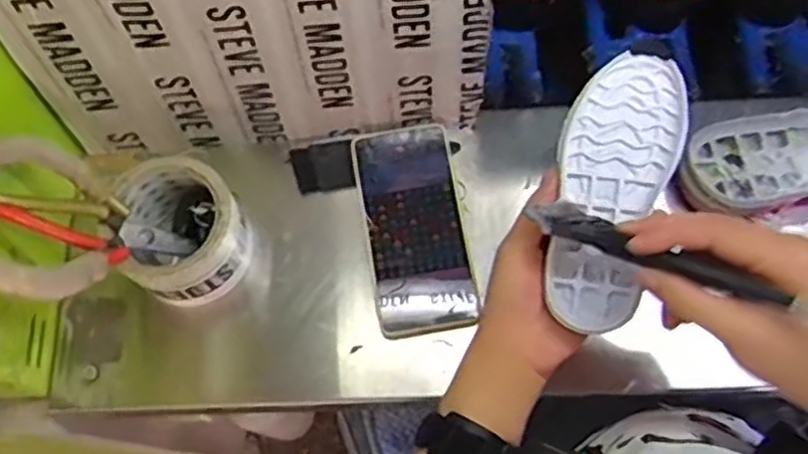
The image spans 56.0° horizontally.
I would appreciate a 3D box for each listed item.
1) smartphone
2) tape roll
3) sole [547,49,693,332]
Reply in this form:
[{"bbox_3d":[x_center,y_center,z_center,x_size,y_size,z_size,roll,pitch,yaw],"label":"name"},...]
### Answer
[{"bbox_3d":[0.009,0.000,0.608,0.082,0.015,0.167,-10,73,-1],"label":"smartphone"},{"bbox_3d":[-0.164,0.006,0.584,0.082,0.077,0.097,-9,69,-1],"label":"tape roll"},{"bbox_3d":[0.131,-0.023,0.480,0.070,0.016,0.171,13,87,7],"label":"sole"}]

